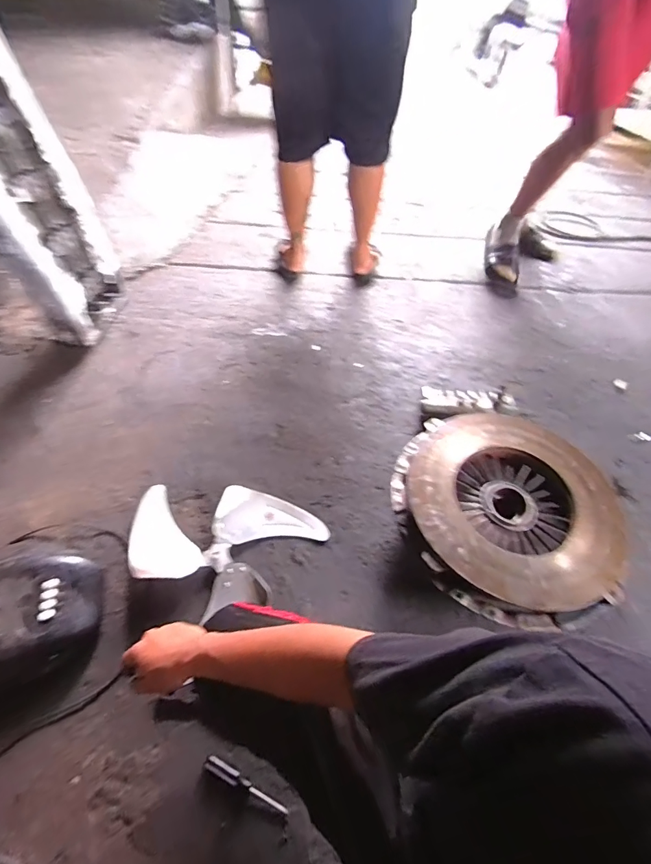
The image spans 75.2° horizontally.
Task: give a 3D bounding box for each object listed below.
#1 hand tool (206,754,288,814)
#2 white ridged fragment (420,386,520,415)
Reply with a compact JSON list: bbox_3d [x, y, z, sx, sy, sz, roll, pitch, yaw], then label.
[{"bbox_3d":[-0.124,0.554,0.663,0.145,0.013,0.018,22,56,13],"label":"hand tool"},{"bbox_3d":[0.387,-0.085,1.152,0.256,0.031,0.096,0,54,-2],"label":"white ridged fragment"}]

